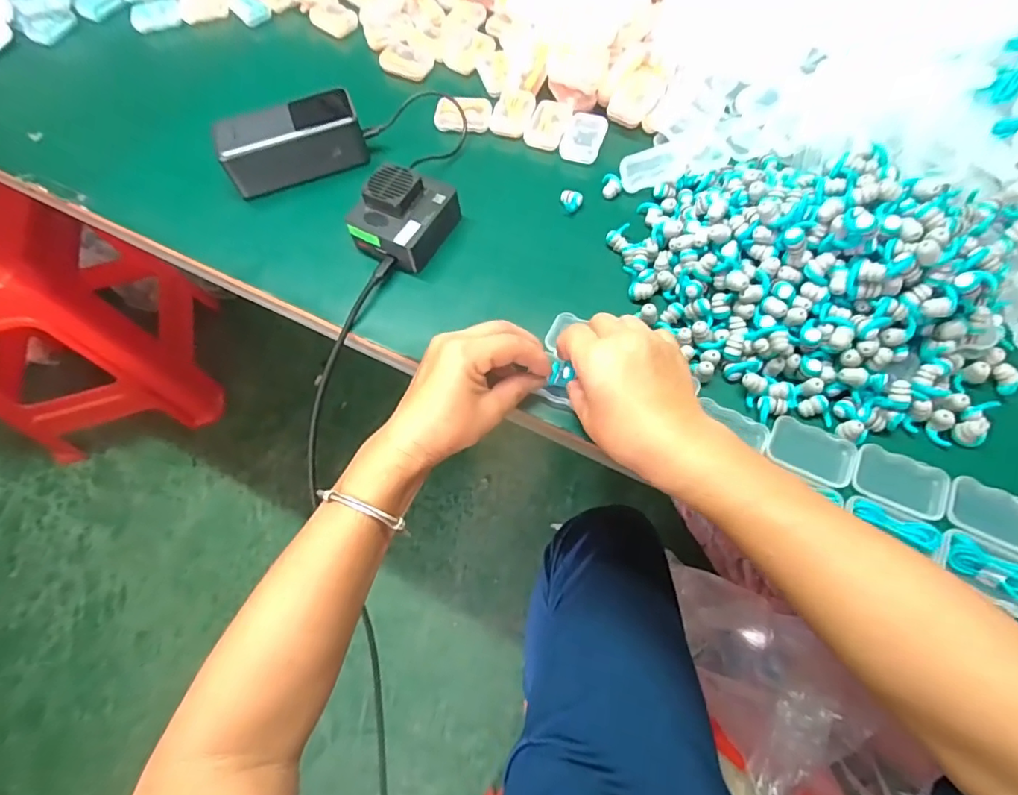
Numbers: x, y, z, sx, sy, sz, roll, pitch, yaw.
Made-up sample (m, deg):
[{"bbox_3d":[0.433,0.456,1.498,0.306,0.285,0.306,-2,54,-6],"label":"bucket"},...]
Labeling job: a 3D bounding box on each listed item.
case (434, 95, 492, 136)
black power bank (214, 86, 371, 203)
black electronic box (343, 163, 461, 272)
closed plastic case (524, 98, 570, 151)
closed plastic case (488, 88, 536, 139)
[{"bbox_3d":[-0.046,-0.286,0.525,0.056,0.021,0.032,1,64,3],"label":"case"},{"bbox_3d":[-0.204,-0.242,0.495,0.132,0.050,0.052,-21,65,-7],"label":"black power bank"},{"bbox_3d":[-0.093,-0.160,0.455,0.069,0.051,0.077,25,68,14],"label":"black electronic box"},{"bbox_3d":[0.040,-0.275,0.523,0.037,0.014,0.056,15,66,10],"label":"closed plastic case"},{"bbox_3d":[0.005,-0.290,0.528,0.039,0.015,0.054,16,66,10],"label":"closed plastic case"}]

